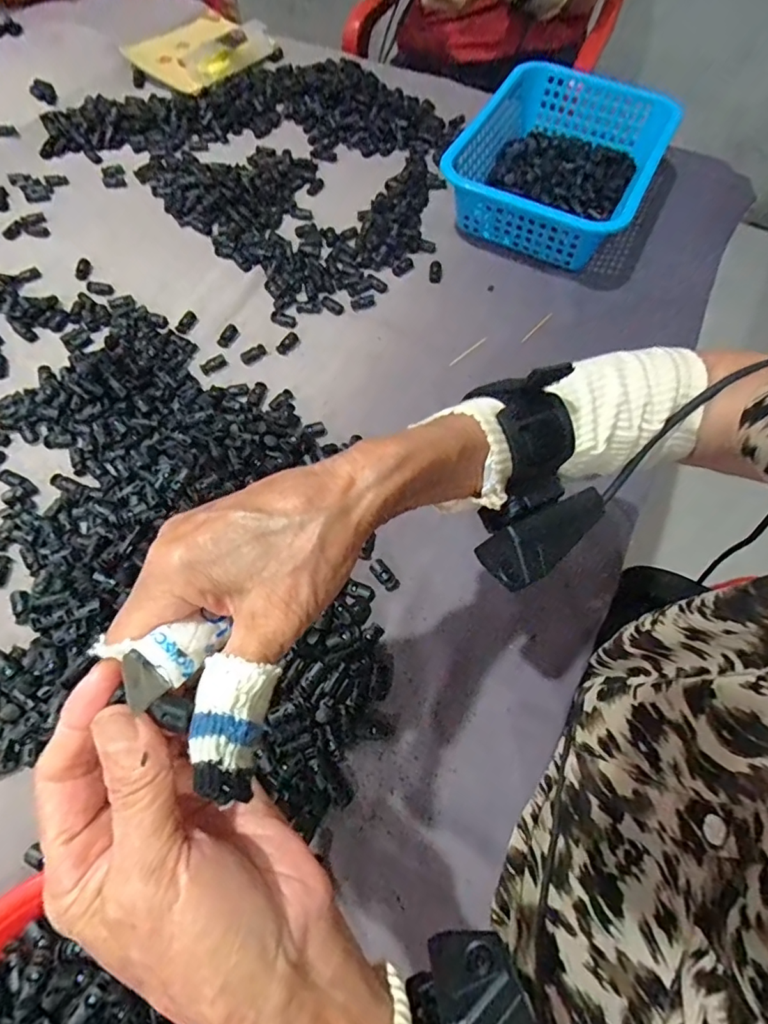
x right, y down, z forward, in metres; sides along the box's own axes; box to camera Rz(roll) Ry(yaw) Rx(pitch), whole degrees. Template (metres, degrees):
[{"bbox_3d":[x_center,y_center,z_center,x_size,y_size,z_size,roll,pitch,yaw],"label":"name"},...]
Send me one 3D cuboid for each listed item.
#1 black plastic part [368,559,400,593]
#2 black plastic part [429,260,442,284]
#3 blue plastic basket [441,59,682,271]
[{"bbox_3d":[0.001,0.055,0.445,0.015,0.006,0.031,-36,71,-17],"label":"black plastic part"},{"bbox_3d":[0.062,-0.290,0.615,0.015,0.007,0.030,8,65,2],"label":"black plastic part"},{"bbox_3d":[0.222,-0.440,0.649,0.218,0.085,0.284,28,67,11],"label":"blue plastic basket"}]

